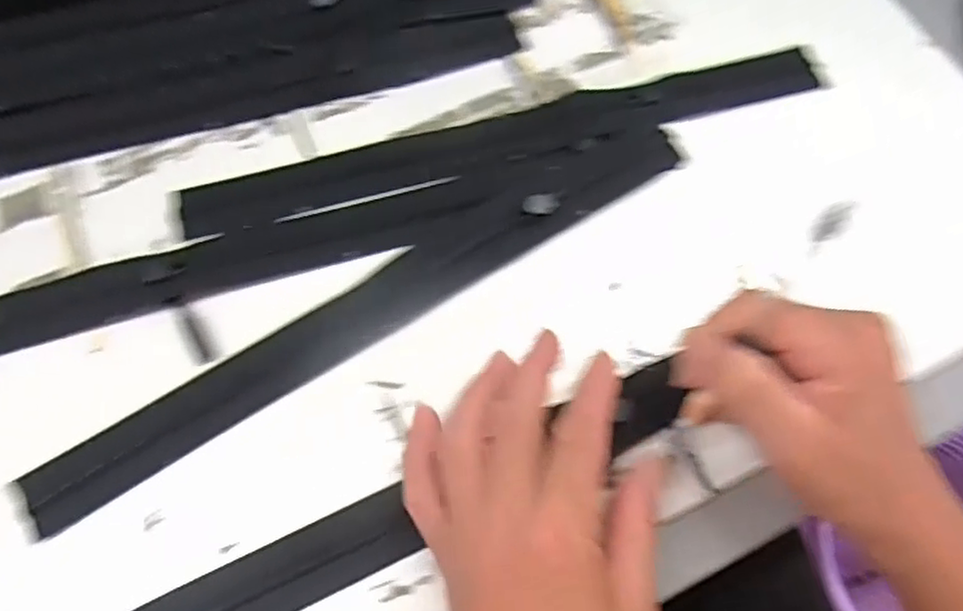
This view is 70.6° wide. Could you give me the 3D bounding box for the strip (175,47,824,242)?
[{"bbox_3d":[0.015,-0.090,0.364,0.342,0.008,0.035,-15,61,-5],"label":"strip"}]

